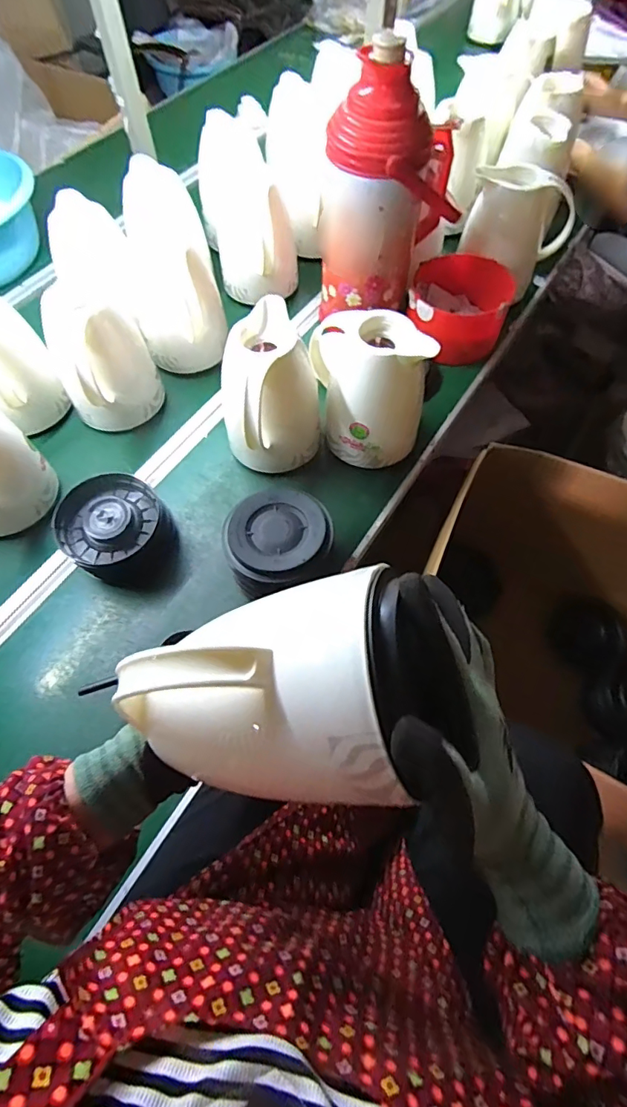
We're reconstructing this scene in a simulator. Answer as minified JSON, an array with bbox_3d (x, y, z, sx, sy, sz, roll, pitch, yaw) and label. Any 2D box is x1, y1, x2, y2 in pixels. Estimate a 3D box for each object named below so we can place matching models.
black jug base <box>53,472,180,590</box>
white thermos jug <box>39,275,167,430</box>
[{"bbox_3d":[-0.251,-0.031,0.645,0.129,0.077,0.131,4,61,4],"label":"black jug base"},{"bbox_3d":[-0.296,-0.264,0.708,0.112,0.151,0.122,35,67,19],"label":"white thermos jug"}]

